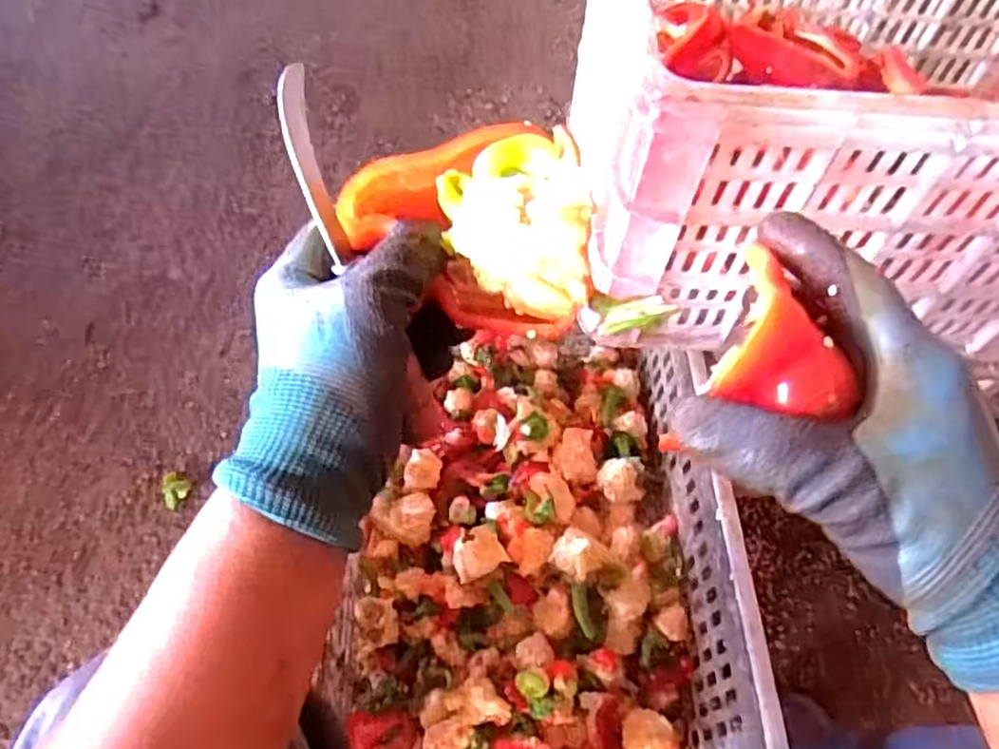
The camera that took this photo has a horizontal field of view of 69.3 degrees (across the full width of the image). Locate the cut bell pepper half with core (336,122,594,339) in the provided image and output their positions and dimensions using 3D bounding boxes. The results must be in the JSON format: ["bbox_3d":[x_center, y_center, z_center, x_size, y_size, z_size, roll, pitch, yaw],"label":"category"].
[{"bbox_3d":[-0.017,-0.068,0.338,0.108,0.058,0.083,-2,60,-4],"label":"cut bell pepper half with core"}]

